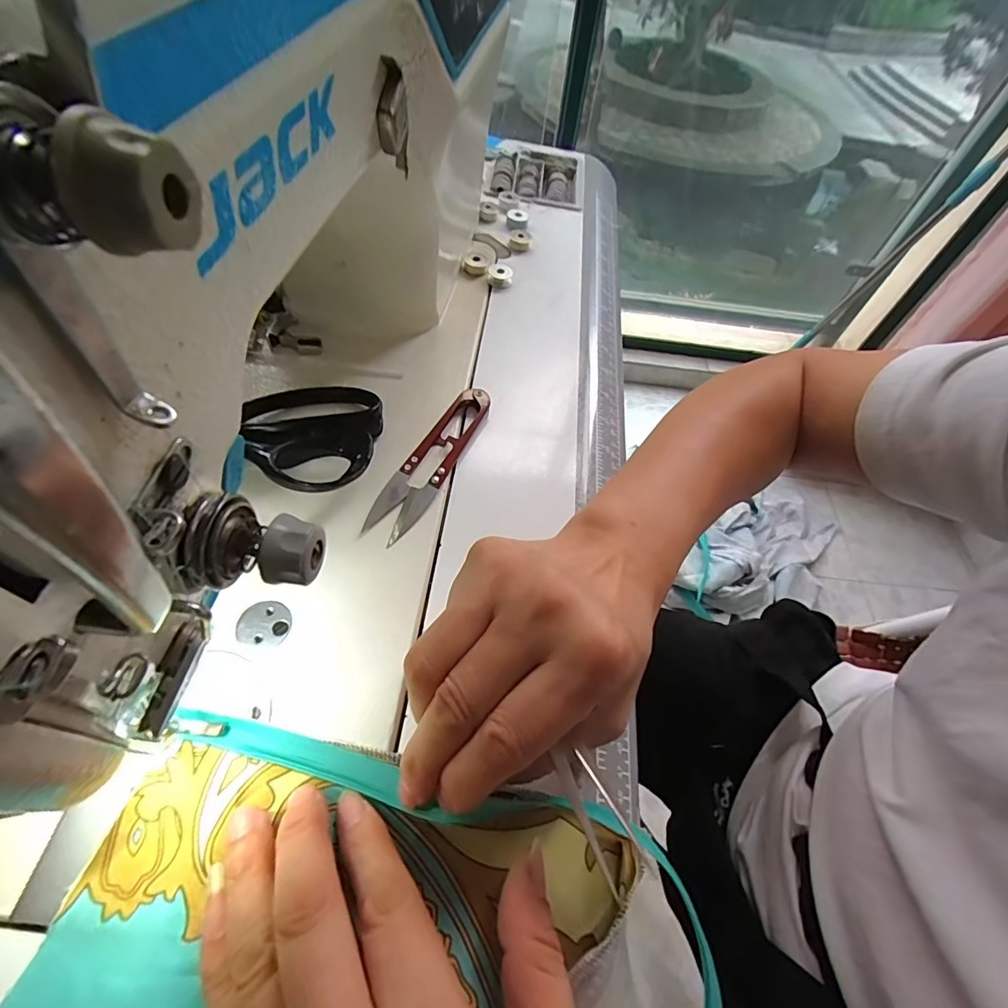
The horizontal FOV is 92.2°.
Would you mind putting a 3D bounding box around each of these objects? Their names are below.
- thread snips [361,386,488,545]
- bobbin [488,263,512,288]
[{"bbox_3d":[-0.042,-0.028,0.288,0.026,0.013,0.116,27,58,11],"label":"thread snips"},{"bbox_3d":[-0.003,-0.186,0.393,0.019,0.010,0.015,9,57,0],"label":"bobbin"}]

